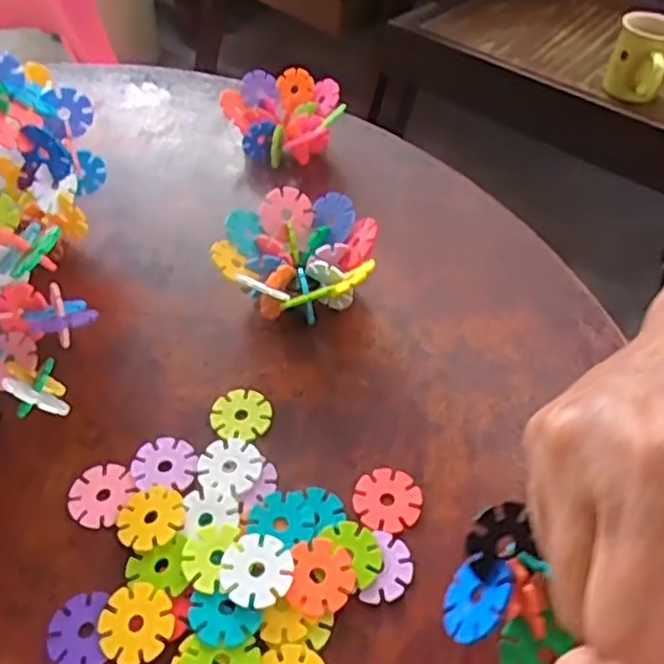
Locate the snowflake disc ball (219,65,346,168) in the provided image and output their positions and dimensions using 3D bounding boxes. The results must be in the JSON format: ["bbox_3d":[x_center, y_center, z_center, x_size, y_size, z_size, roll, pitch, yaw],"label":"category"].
[{"bbox_3d":[-0.036,-0.155,0.519,0.082,0.045,0.068,-6,50,-3],"label":"snowflake disc ball"}]

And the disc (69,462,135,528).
[{"bbox_3d":[-0.111,0.077,0.340,0.028,0.004,0.032,21,54,18],"label":"disc"}]

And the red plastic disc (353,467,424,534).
[{"bbox_3d":[0.027,0.079,0.337,0.032,0.004,0.031,-1,50,1],"label":"red plastic disc"}]

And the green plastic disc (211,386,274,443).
[{"bbox_3d":[-0.047,0.043,0.368,0.030,0.004,0.029,-1,50,1],"label":"green plastic disc"}]

